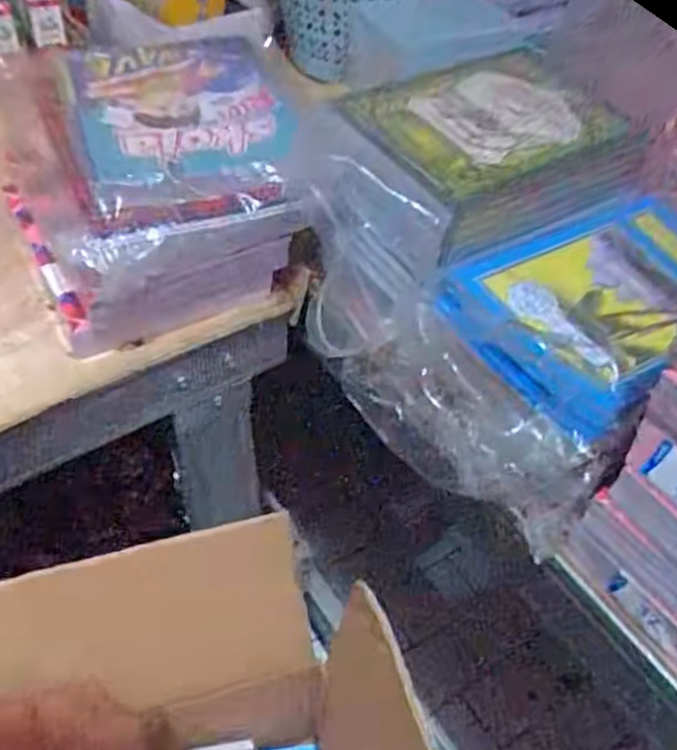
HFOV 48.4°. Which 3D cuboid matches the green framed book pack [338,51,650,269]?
[{"bbox_3d":[0.114,-0.182,0.598,0.210,0.057,0.164,-26,56,-23],"label":"green framed book pack"}]

